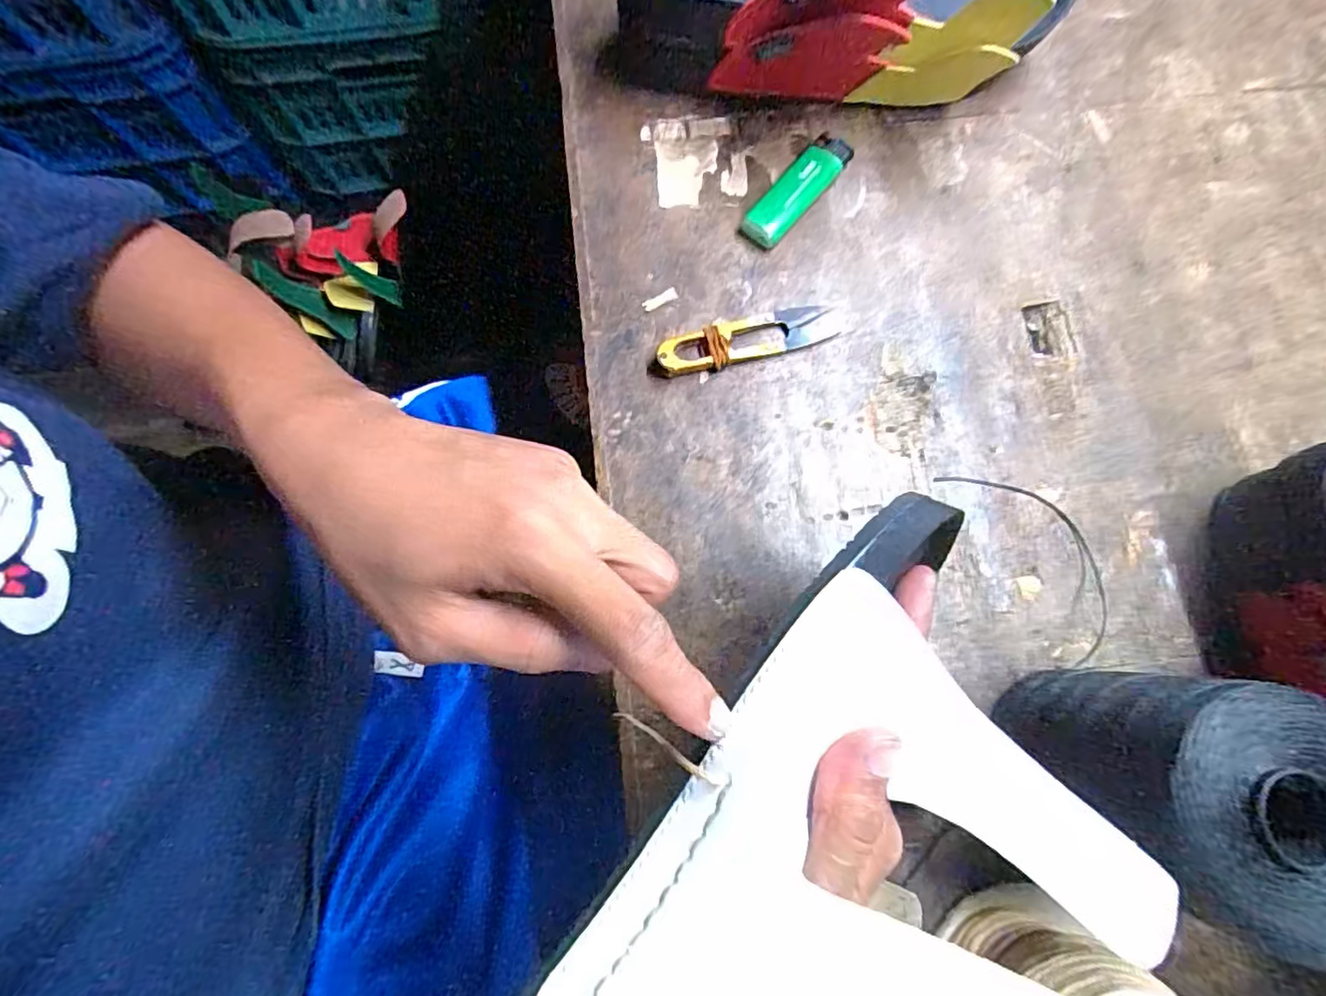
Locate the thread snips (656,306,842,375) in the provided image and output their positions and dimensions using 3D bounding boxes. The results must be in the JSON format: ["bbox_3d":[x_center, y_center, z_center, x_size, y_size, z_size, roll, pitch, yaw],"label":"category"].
[{"bbox_3d":[0.046,-0.086,0.317,0.099,0.010,0.024,-15,78,-4],"label":"thread snips"}]

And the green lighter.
[{"bbox_3d":[0.077,-0.177,0.337,0.024,0.011,0.080,39,80,7],"label":"green lighter"}]

